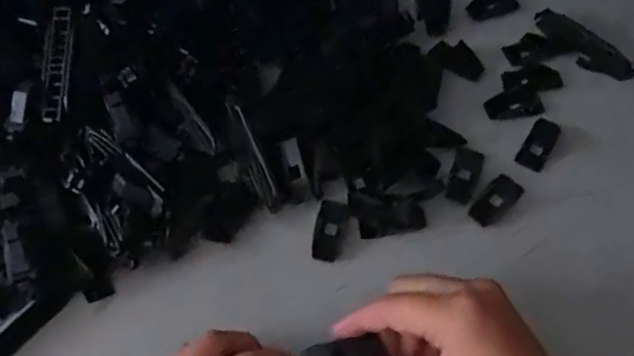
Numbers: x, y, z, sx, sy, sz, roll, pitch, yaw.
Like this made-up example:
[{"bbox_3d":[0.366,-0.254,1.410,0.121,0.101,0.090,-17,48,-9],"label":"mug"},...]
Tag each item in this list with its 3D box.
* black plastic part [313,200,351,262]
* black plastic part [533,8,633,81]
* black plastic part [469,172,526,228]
[{"bbox_3d":[0.007,0.033,0.382,0.018,0.004,0.040,16,62,5],"label":"black plastic part"},{"bbox_3d":[0.193,-0.097,0.447,0.025,0.013,0.080,-35,69,-19],"label":"black plastic part"},{"bbox_3d":[0.115,0.013,0.392,0.041,0.004,0.020,-37,70,-20],"label":"black plastic part"}]

